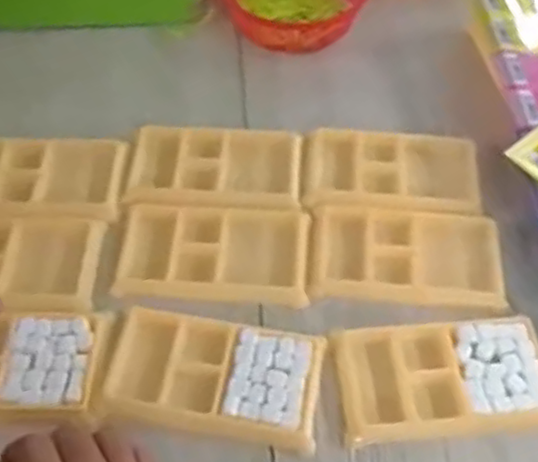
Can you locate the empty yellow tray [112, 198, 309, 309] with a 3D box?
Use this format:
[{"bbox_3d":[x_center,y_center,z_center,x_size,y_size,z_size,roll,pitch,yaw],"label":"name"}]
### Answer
[{"bbox_3d":[-0.042,0.014,0.510,0.137,0.015,0.083,2,53,1],"label":"empty yellow tray"}]

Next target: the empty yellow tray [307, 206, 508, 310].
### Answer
[{"bbox_3d":[0.097,0.020,0.509,0.136,0.023,0.078,4,53,3],"label":"empty yellow tray"}]

